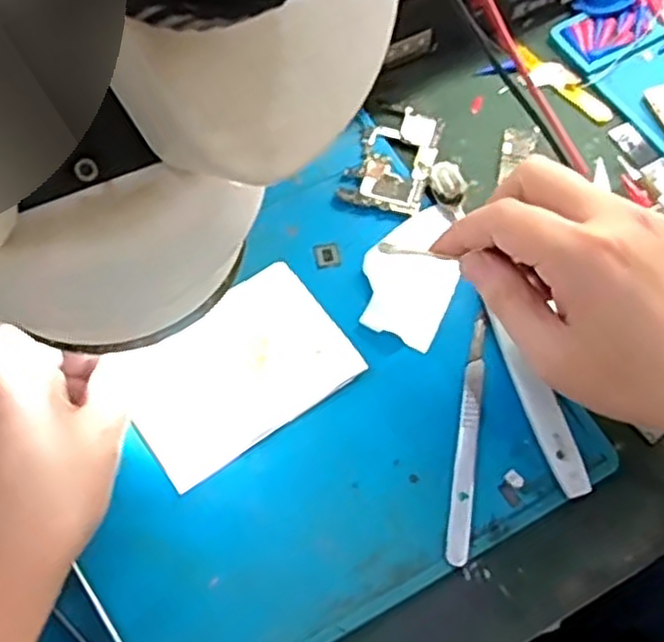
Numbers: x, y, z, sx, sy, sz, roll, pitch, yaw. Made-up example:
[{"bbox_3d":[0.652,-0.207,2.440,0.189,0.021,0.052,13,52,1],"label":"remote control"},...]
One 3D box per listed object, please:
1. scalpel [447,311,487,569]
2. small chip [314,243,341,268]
[{"bbox_3d":[0.064,0.051,0.356,0.010,0.004,0.121,9,65,4],"label":"scalpel"},{"bbox_3d":[-0.002,-0.035,0.400,0.013,0.004,0.014,-10,65,-6],"label":"small chip"}]

